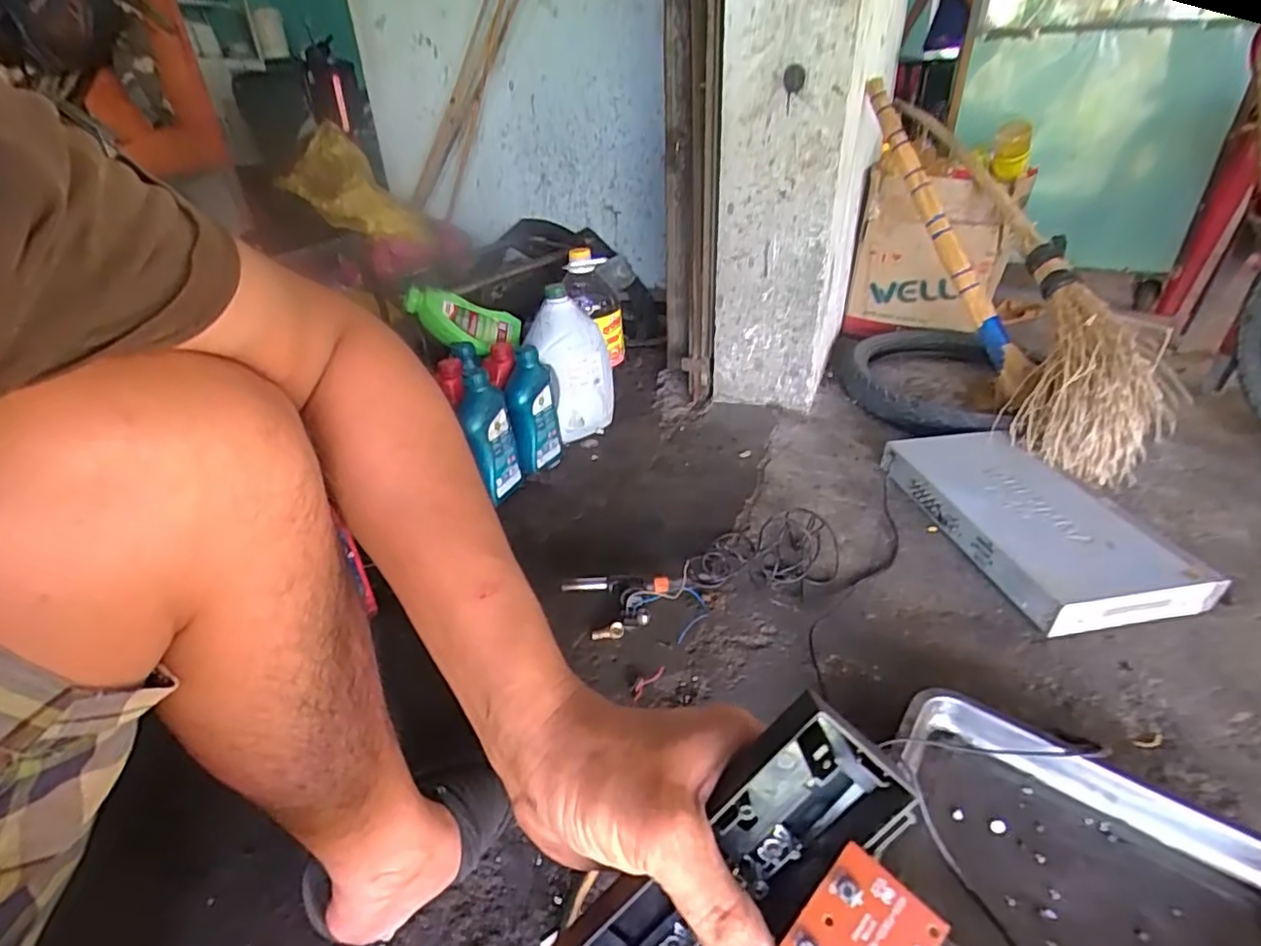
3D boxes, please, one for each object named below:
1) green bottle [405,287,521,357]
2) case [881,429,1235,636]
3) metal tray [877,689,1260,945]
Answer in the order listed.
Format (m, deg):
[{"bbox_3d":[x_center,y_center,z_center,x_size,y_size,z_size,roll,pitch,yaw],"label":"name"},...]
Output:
[{"bbox_3d":[-0.328,-0.296,1.244,0.231,0.089,0.102,8,23,-36],"label":"green bottle"},{"bbox_3d":[0.630,0.069,0.998,0.261,0.061,0.445,-9,34,-11],"label":"case"},{"bbox_3d":[0.411,0.372,0.556,0.340,0.045,0.277,20,39,30],"label":"metal tray"}]

